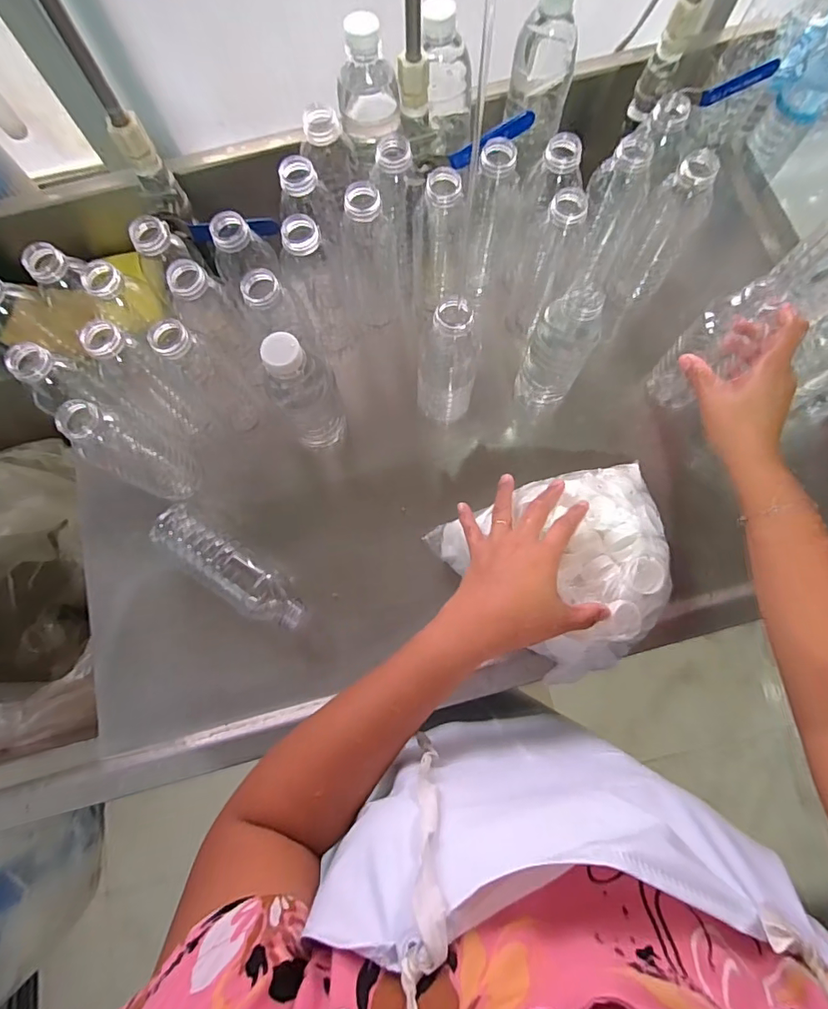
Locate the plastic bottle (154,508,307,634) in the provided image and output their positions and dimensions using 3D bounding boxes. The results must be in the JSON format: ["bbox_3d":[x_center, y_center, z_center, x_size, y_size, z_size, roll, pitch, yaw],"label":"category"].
[{"bbox_3d":[-0.188,0.070,0.511,0.171,0.058,0.054,37,80,10],"label":"plastic bottle"}]

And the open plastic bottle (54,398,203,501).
[{"bbox_3d":[-0.275,-0.052,0.469,0.055,0.172,0.052,30,78,9],"label":"open plastic bottle"}]

